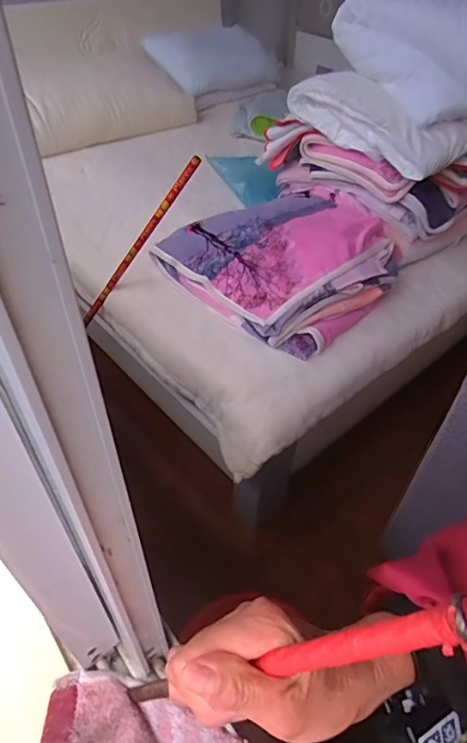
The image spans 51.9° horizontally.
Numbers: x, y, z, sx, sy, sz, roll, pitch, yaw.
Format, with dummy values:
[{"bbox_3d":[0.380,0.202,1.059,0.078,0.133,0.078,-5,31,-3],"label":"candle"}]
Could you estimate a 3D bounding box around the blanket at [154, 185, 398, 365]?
[{"bbox_3d":[0.158,-0.320,1.381,0.529,0.197,0.554,36,54,28],"label":"blanket"}]

